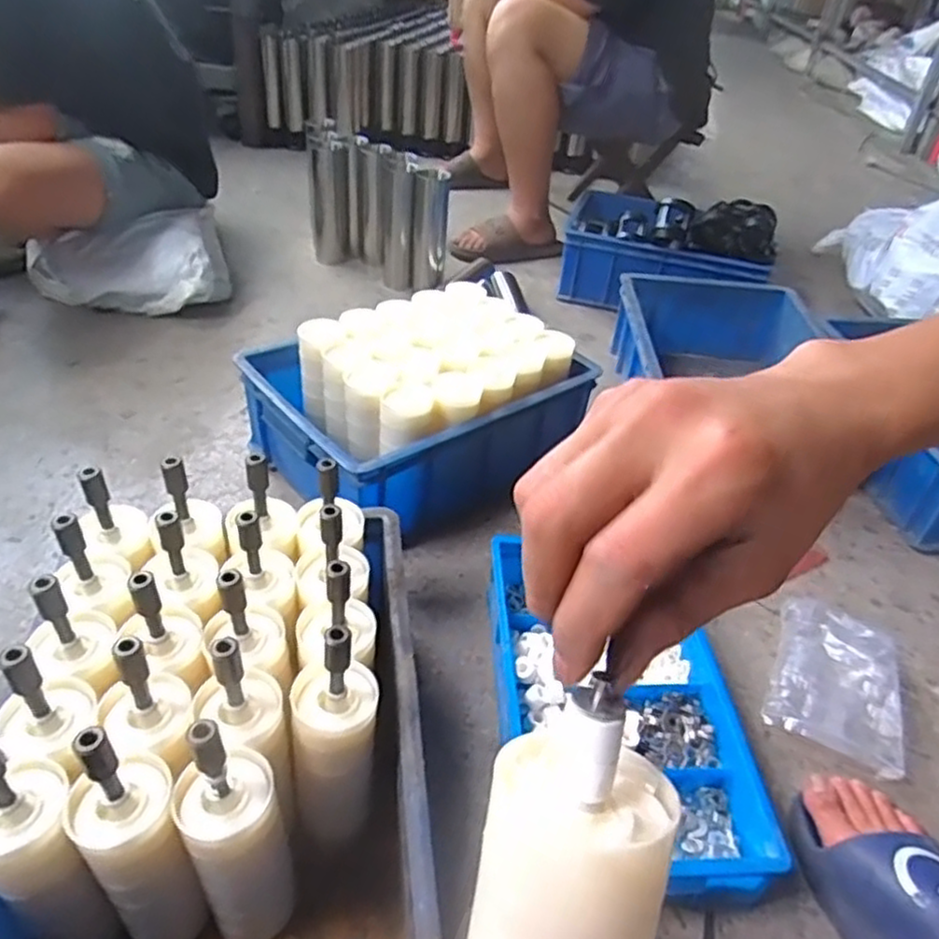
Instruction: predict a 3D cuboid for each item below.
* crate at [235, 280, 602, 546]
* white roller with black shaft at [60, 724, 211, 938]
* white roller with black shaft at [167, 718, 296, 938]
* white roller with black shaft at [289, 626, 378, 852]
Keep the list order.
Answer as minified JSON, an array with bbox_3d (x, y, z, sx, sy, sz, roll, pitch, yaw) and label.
[{"bbox_3d":[-0.064,-0.082,0.958,0.392,0.189,0.287,-23,47,-32],"label":"crate"},{"bbox_3d":[-0.217,0.245,0.466,0.060,0.232,0.070,-19,45,-29],"label":"white roller with black shaft"},{"bbox_3d":[-0.156,0.247,0.476,0.060,0.226,0.062,4,38,-3],"label":"white roller with black shaft"},{"bbox_3d":[-0.095,0.193,0.524,0.065,0.195,0.068,1,38,-7],"label":"white roller with black shaft"}]

